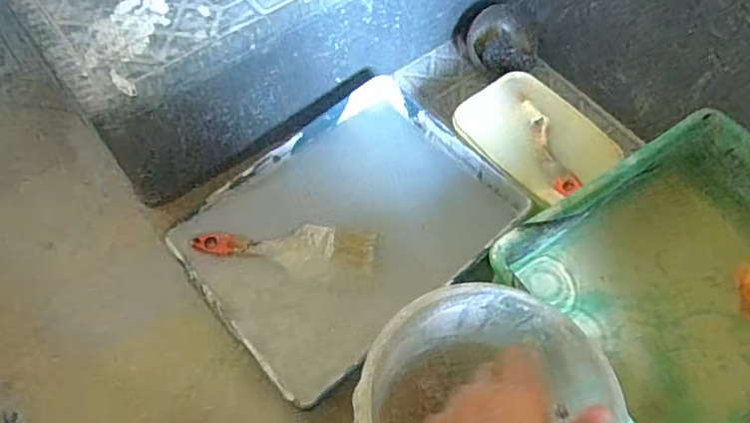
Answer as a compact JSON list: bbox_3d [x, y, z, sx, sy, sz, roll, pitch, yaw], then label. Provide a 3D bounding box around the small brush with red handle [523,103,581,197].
[{"bbox_3d":[0.217,-0.083,0.705,0.030,0.011,0.145,-8,60,-8],"label":"small brush with red handle"}]

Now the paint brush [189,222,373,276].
[{"bbox_3d":[-0.104,0.041,0.668,0.208,0.011,0.061,7,59,1],"label":"paint brush"}]

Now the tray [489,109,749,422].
[{"bbox_3d":[0.349,0.089,0.625,0.381,0.118,0.304,-30,65,-19],"label":"tray"}]

